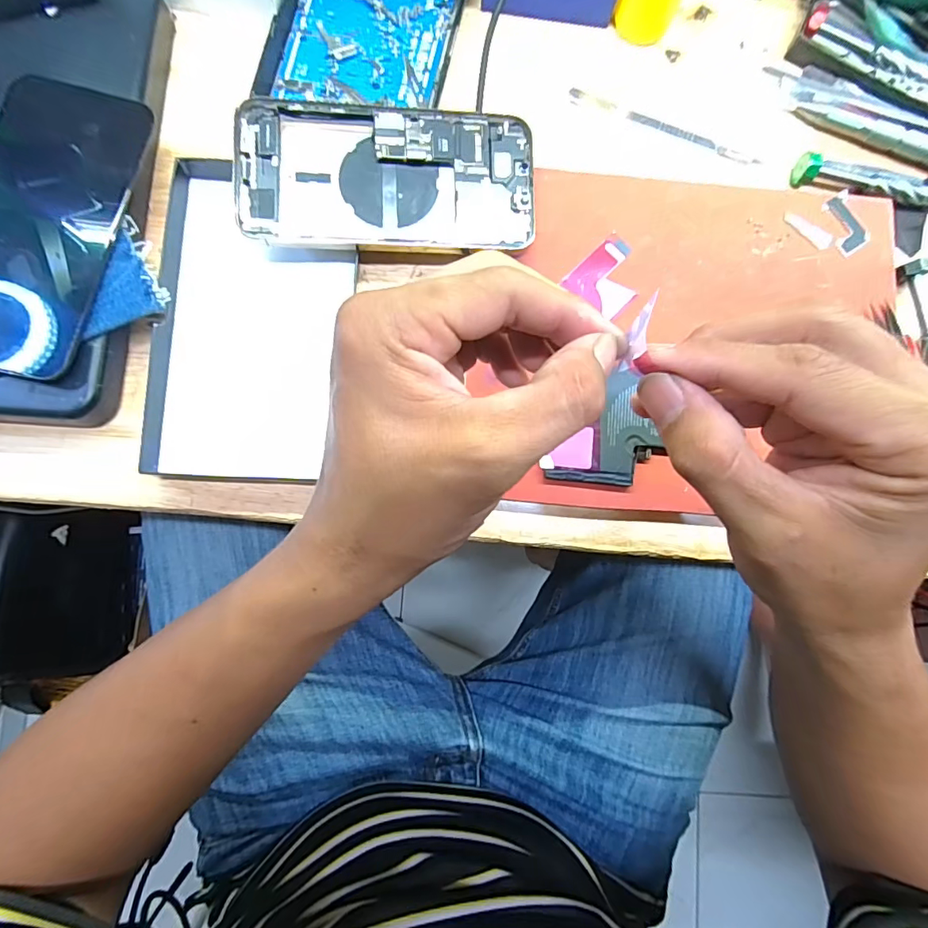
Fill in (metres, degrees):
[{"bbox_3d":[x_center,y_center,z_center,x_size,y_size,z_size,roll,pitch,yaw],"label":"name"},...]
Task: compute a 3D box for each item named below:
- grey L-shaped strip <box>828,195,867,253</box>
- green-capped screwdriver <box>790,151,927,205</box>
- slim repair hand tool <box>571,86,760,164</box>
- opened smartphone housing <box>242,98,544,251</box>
[{"bbox_3d":[0.226,-0.142,0.284,0.015,0.005,0.034,-11,84,-4],"label":"grey L-shaped strip"},{"bbox_3d":[0.276,-0.165,0.289,0.158,0.014,0.021,10,83,-1],"label":"green-capped screwdriver"},{"bbox_3d":[0.123,-0.207,0.295,0.120,0.006,0.011,21,83,0],"label":"slim repair hand tool"},{"bbox_3d":[-0.040,-0.156,0.261,0.155,0.007,0.077,-1,88,-6],"label":"opened smartphone housing"}]

